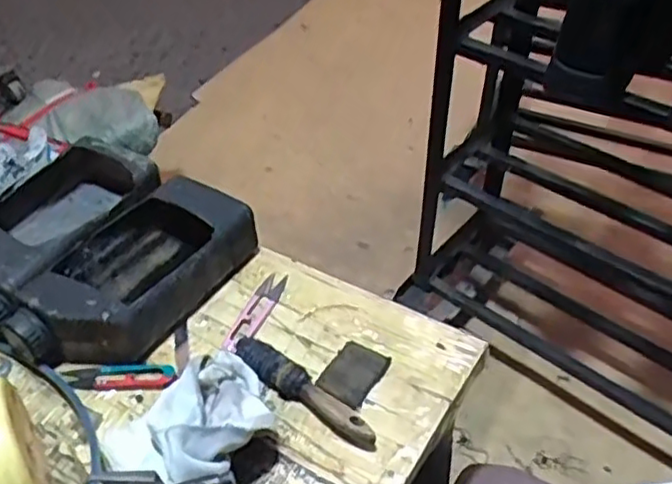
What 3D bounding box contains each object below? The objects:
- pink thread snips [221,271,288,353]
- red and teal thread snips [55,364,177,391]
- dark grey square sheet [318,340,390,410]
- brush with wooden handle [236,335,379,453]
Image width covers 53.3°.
[{"bbox_3d":[-0.076,0.065,0.628,0.025,0.007,0.104,16,46,17],"label":"pink thread snips"},{"bbox_3d":[-0.187,0.116,0.573,0.100,0.008,0.024,-2,44,0],"label":"red and teal thread snips"},{"bbox_3d":[0.015,0.109,0.563,0.042,0.006,0.057,22,49,23],"label":"dark grey square sheet"},{"bbox_3d":[-0.026,0.120,0.551,0.148,0.021,0.030,31,53,30],"label":"brush with wooden handle"}]

